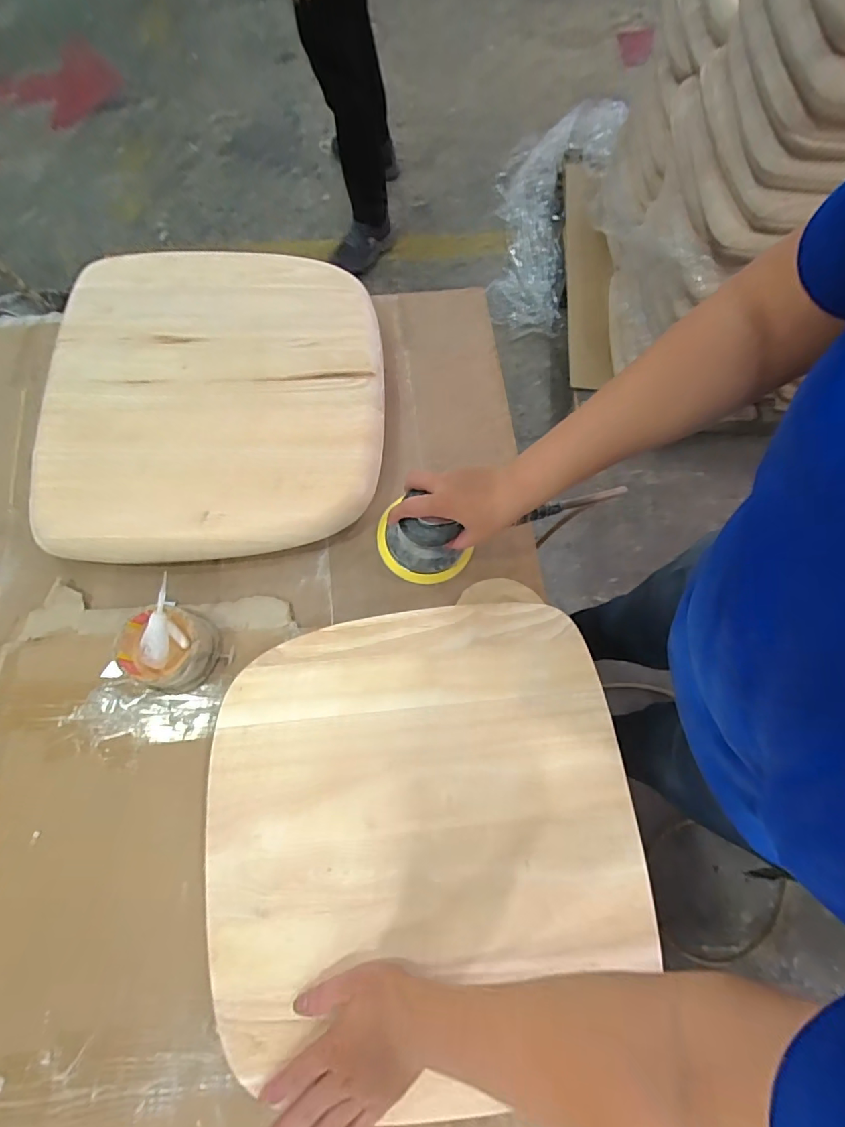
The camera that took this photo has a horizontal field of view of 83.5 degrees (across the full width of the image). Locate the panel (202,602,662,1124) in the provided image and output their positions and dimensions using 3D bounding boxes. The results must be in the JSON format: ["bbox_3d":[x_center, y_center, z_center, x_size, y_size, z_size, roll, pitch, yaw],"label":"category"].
[{"bbox_3d":[-0.002,0.238,0.471,0.407,0.019,0.376,-7,76,-3],"label":"panel"}]

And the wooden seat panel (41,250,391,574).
[{"bbox_3d":[-0.253,-0.204,0.598,0.391,0.057,0.404,-2,75,-2],"label":"wooden seat panel"}]

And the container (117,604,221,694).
[{"bbox_3d":[-0.279,0.091,0.514,0.100,0.049,0.089,21,76,7],"label":"container"}]

